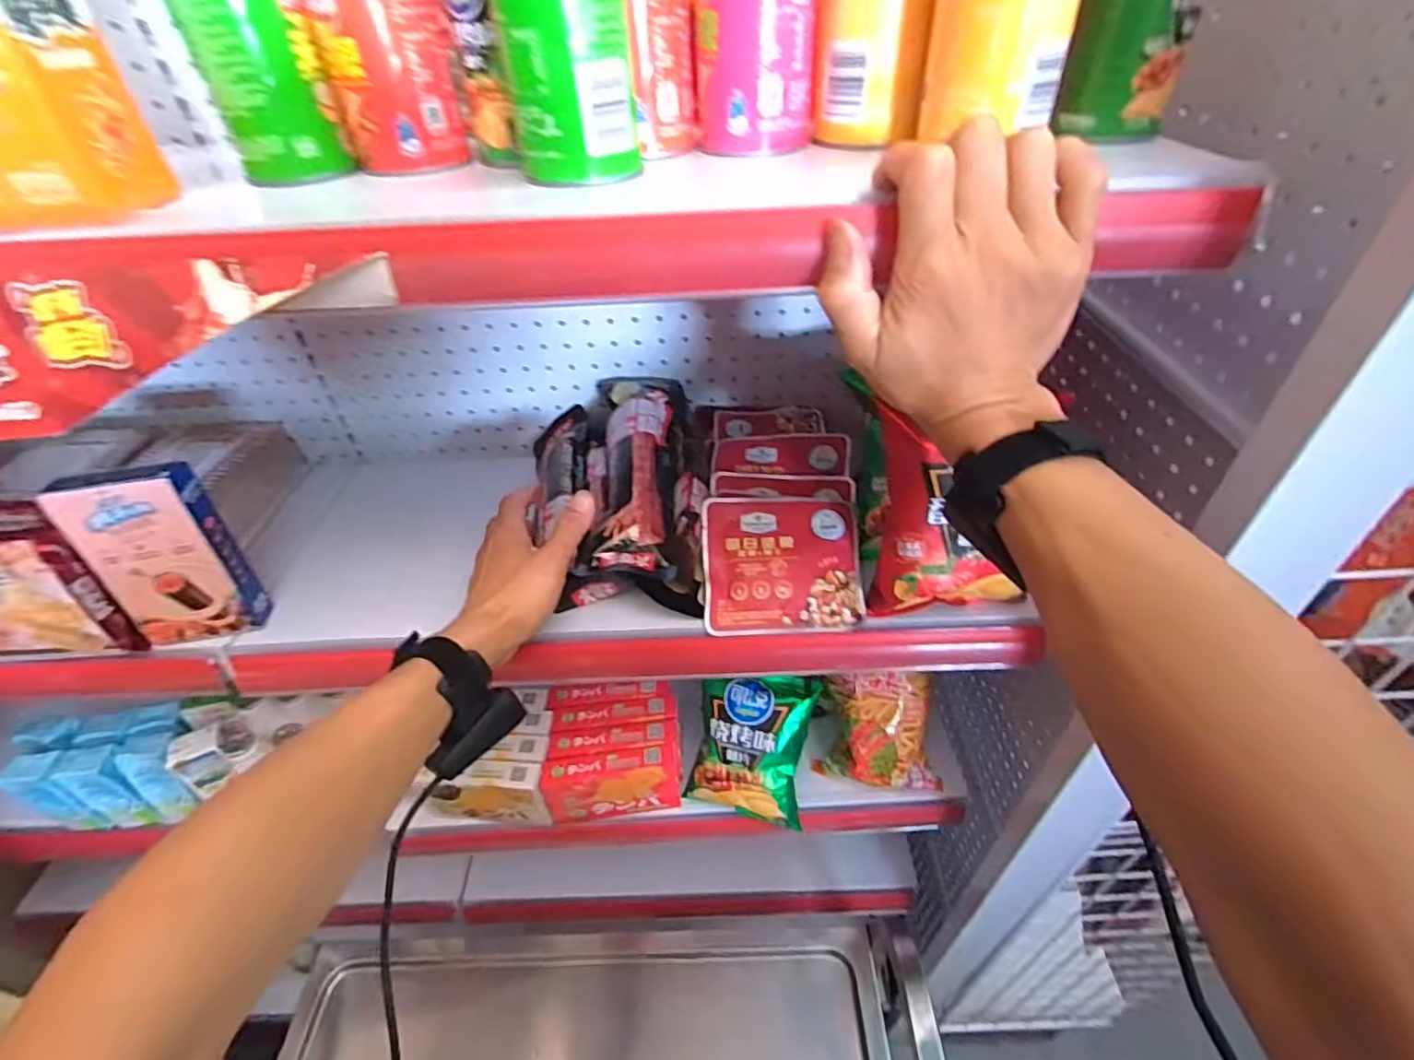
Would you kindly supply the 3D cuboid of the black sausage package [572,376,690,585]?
[{"bbox_3d":[-0.068,-0.065,0.592,0.083,0.050,0.259,-1,42,2],"label":"black sausage package"}]

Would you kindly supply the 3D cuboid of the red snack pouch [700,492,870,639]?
[{"bbox_3d":[0.065,0.028,0.535,0.134,0.017,0.118,-2,74,1],"label":"red snack pouch"}]

